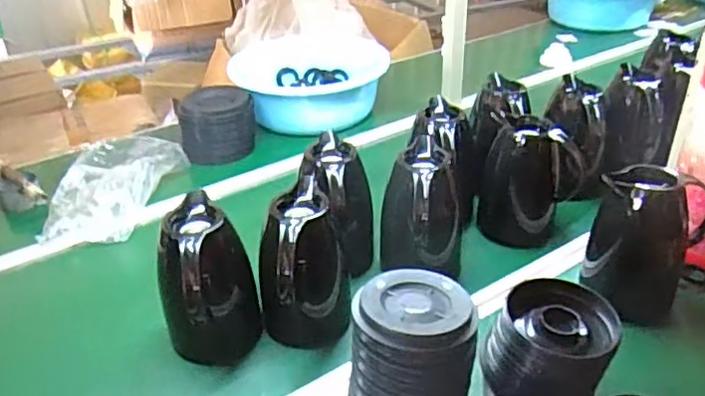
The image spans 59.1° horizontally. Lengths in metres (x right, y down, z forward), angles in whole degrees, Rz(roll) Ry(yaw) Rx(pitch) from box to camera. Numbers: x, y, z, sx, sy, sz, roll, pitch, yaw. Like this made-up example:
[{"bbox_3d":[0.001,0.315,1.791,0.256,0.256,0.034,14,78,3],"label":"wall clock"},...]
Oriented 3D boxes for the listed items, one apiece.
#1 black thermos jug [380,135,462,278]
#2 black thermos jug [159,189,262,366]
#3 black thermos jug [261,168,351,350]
[{"bbox_3d":[0.106,0.037,0.948,0.123,0.202,0.163,3,32,8],"label":"black thermos jug"},{"bbox_3d":[-0.189,0.117,0.827,0.120,0.193,0.155,-13,34,-17],"label":"black thermos jug"},{"bbox_3d":[-0.066,0.100,0.839,0.119,0.194,0.152,-5,32,-5],"label":"black thermos jug"}]

